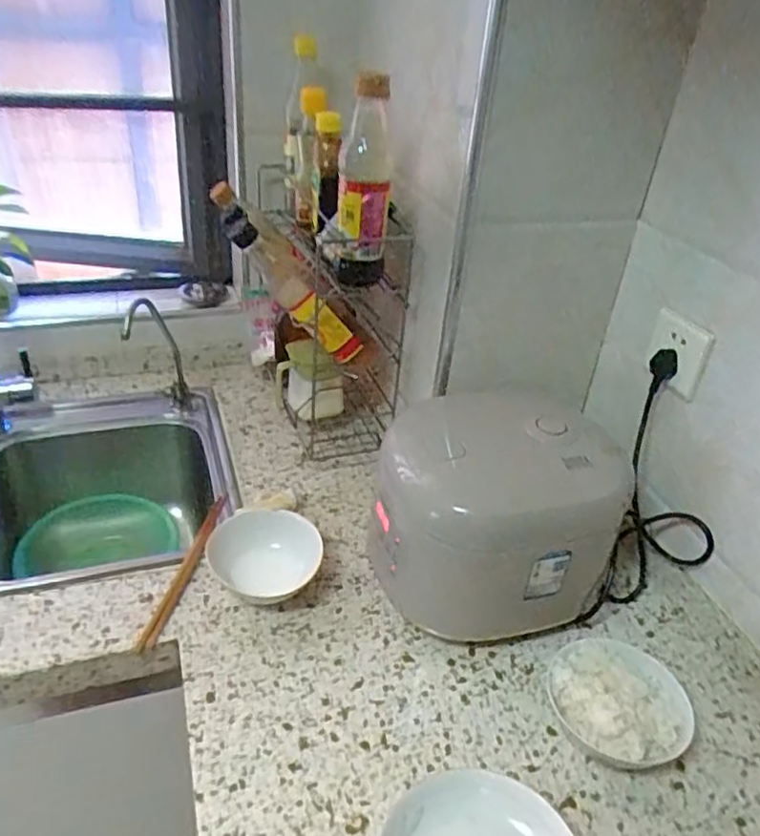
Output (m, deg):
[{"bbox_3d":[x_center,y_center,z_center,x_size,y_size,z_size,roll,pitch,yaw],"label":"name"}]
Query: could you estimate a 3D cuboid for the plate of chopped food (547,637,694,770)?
[{"bbox_3d":[0.237,0.280,0.656,0.125,0.061,0.124,3,34,-2],"label":"plate of chopped food"}]

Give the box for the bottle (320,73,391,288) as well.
[{"bbox_3d":[-0.030,-0.278,0.794,0.084,0.222,0.077,2,34,-2],"label":"bottle"}]

